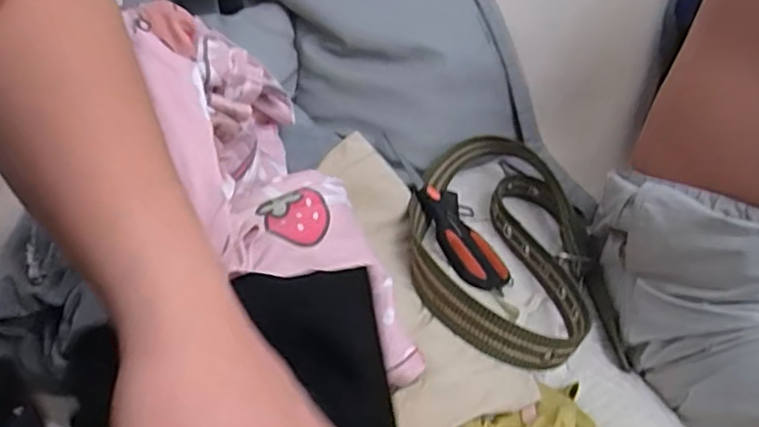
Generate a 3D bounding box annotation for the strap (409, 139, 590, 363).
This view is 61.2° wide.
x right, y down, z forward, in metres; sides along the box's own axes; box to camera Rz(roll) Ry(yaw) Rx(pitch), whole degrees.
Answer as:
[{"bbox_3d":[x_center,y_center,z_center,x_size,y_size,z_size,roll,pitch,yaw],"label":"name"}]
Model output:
[{"bbox_3d":[0.120,0.020,0.642,0.187,0.078,0.321,16,33,9],"label":"strap"}]

